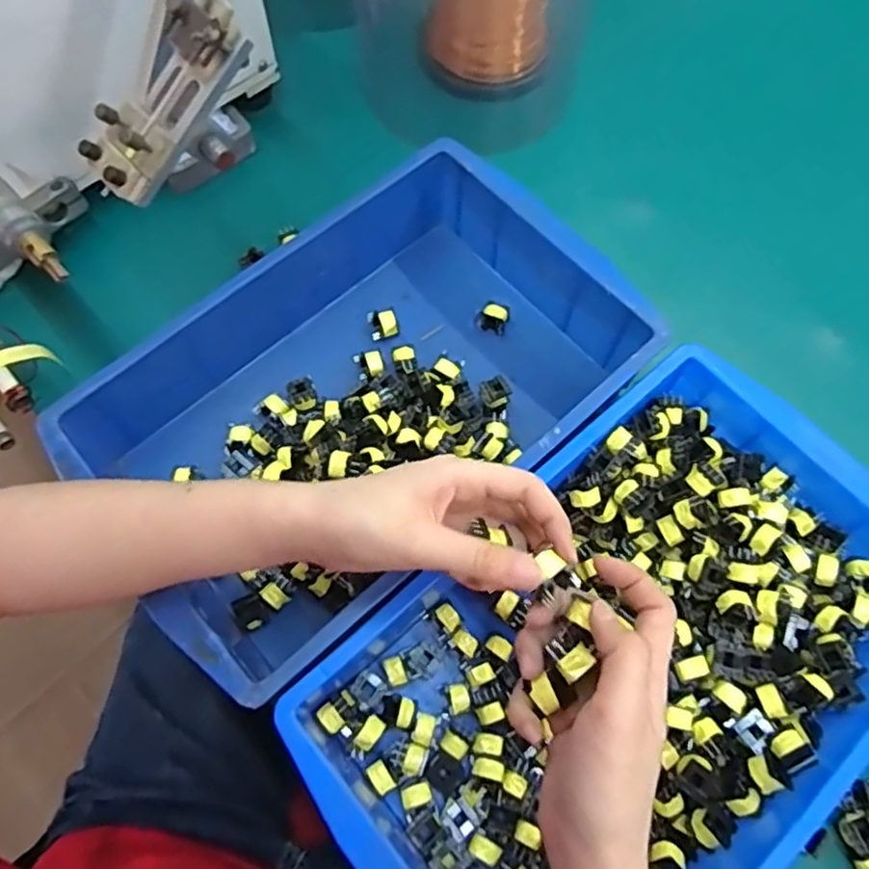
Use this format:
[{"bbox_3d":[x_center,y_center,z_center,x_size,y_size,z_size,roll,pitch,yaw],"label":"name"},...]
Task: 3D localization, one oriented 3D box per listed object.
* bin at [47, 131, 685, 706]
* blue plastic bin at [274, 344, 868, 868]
[{"bbox_3d":[-0.045,-0.021,0.489,0.367,0.103,0.235,-39,73,-13],"label":"bin"},{"bbox_3d":[0.119,0.143,0.412,0.389,0.078,0.255,-40,73,-14],"label":"blue plastic bin"}]

